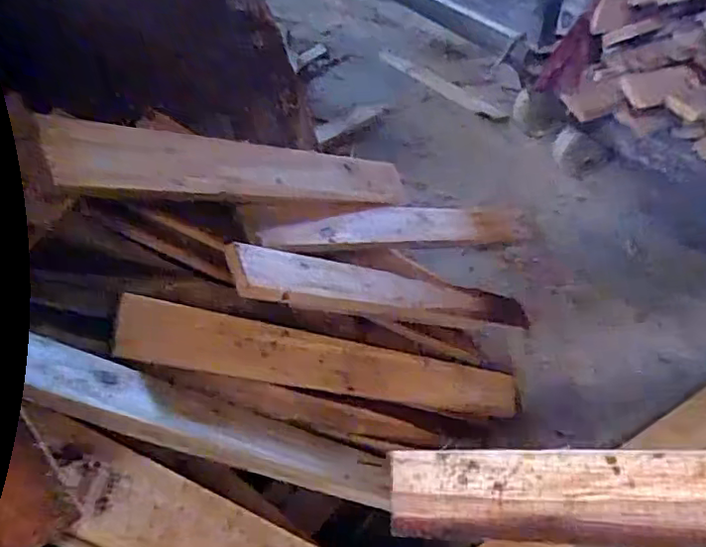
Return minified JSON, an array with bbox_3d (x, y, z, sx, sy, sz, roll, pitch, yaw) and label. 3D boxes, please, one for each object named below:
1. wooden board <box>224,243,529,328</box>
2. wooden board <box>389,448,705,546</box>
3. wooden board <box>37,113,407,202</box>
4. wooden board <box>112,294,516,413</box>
[{"bbox_3d":[0.056,0.023,0.673,0.453,0.018,0.057,10,51,-39],"label":"wooden board"},{"bbox_3d":[0.258,0.137,0.364,0.484,0.044,0.044,-7,35,22],"label":"wooden board"},{"bbox_3d":[-0.085,-0.110,0.626,0.013,0.061,0.477,-20,-9,39],"label":"wooden board"},{"bbox_3d":[0.003,0.095,0.601,0.480,0.056,0.013,15,-13,-34],"label":"wooden board"}]

